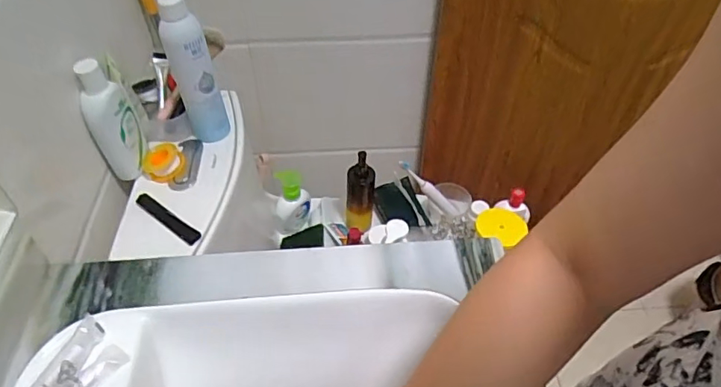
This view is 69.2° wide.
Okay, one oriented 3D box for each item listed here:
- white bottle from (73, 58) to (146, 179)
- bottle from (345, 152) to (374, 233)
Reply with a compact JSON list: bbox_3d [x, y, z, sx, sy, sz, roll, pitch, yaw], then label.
[{"bbox_3d":[-0.355,-0.104,0.753,0.067,0.180,0.041,-25,48,-24],"label":"white bottle"},{"bbox_3d":[0.000,0.003,1.042,0.056,0.164,0.054,4,43,5],"label":"bottle"}]

